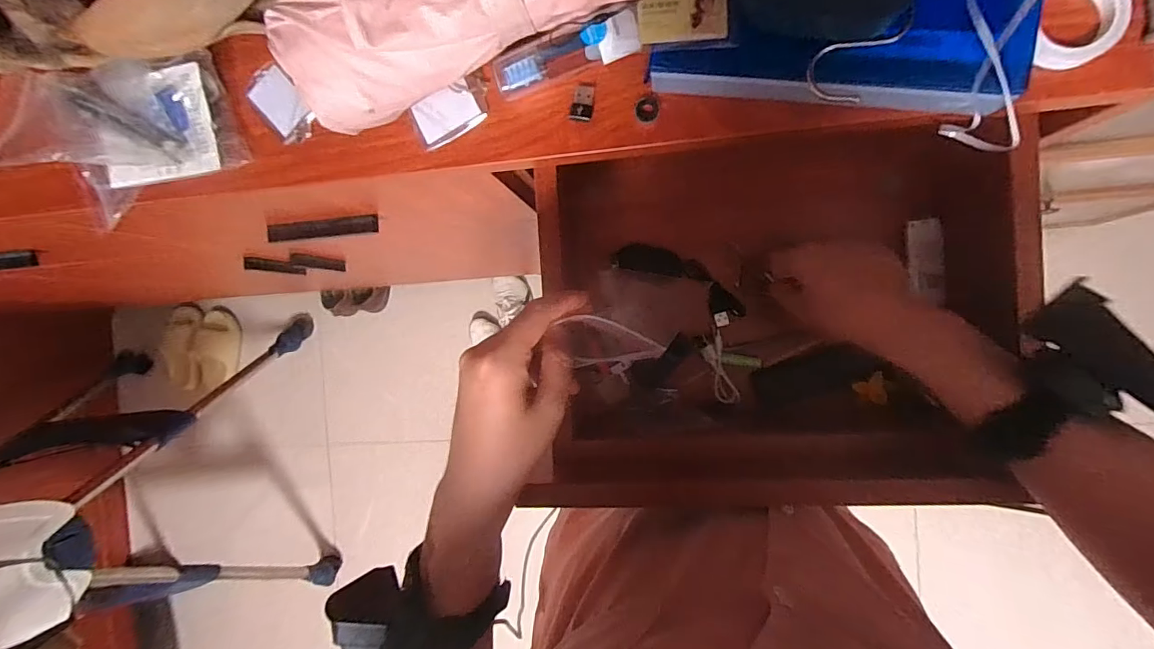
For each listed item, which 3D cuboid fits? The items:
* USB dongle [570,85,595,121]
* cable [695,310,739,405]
[{"bbox_3d":[0.004,-0.144,0.321,0.014,0.005,0.022,6,93,8],"label":"USB dongle"},{"bbox_3d":[0.129,0.032,0.461,0.033,0.014,0.083,-7,91,9],"label":"cable"}]

